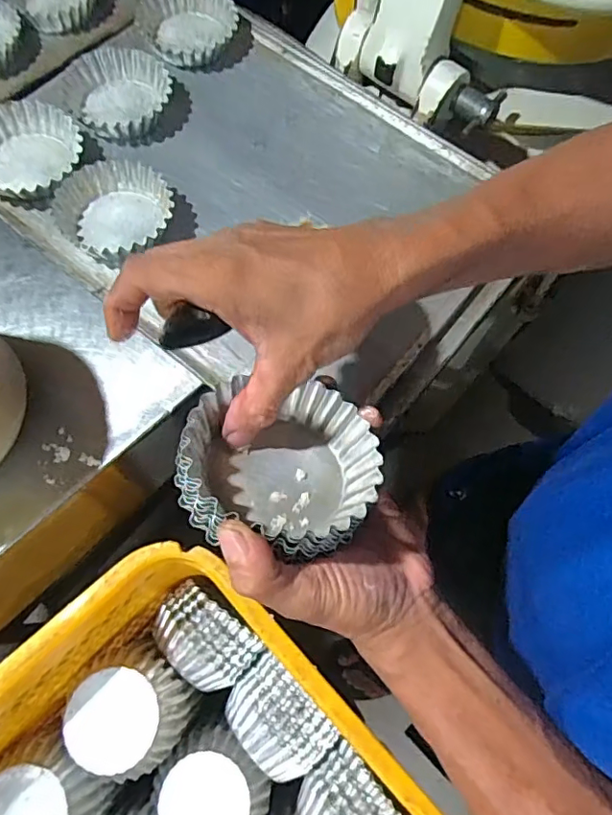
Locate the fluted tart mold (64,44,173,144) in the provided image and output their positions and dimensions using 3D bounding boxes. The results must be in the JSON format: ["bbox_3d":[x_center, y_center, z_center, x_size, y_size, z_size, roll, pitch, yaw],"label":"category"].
[{"bbox_3d":[-0.183,-0.301,0.529,0.090,0.025,0.095,24,70,7],"label":"fluted tart mold"}]

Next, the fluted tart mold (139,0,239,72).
[{"bbox_3d":[-0.118,-0.395,0.564,0.092,0.029,0.094,1,69,-2],"label":"fluted tart mold"}]

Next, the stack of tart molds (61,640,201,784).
[{"bbox_3d":[-0.148,0.258,0.465,0.097,0.052,0.095,18,69,5],"label":"stack of tart molds"}]

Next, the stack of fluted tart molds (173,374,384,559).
[{"bbox_3d":[-0.011,0.034,0.295,0.102,0.046,0.093,0,49,-12],"label":"stack of fluted tart molds"}]

